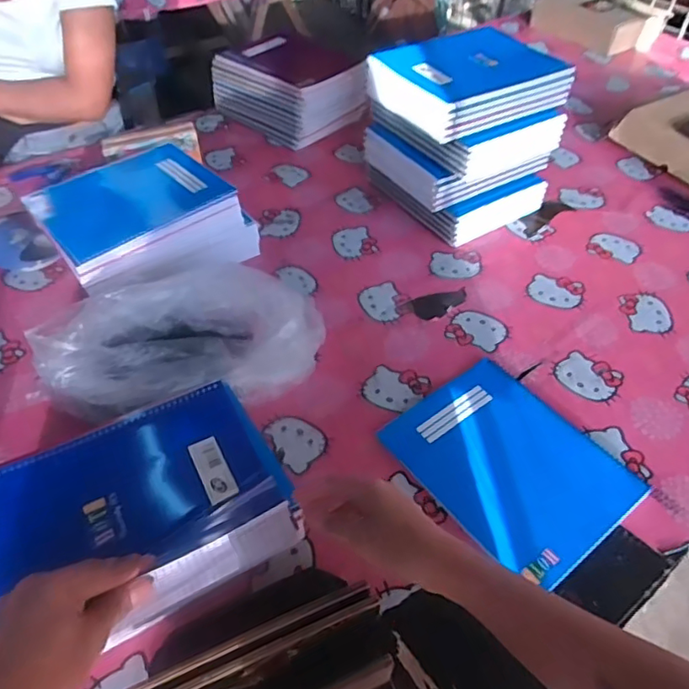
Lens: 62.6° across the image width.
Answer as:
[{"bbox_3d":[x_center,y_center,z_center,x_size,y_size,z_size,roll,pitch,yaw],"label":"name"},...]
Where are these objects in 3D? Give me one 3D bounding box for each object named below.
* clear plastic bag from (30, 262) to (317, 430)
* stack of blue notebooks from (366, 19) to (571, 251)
[{"bbox_3d":[-0.201,-0.007,0.732,0.338,0.111,0.205,-12,49,-11],"label":"clear plastic bag"},{"bbox_3d":[0.207,-0.359,0.976,0.257,0.250,0.242,-23,52,-20],"label":"stack of blue notebooks"}]

